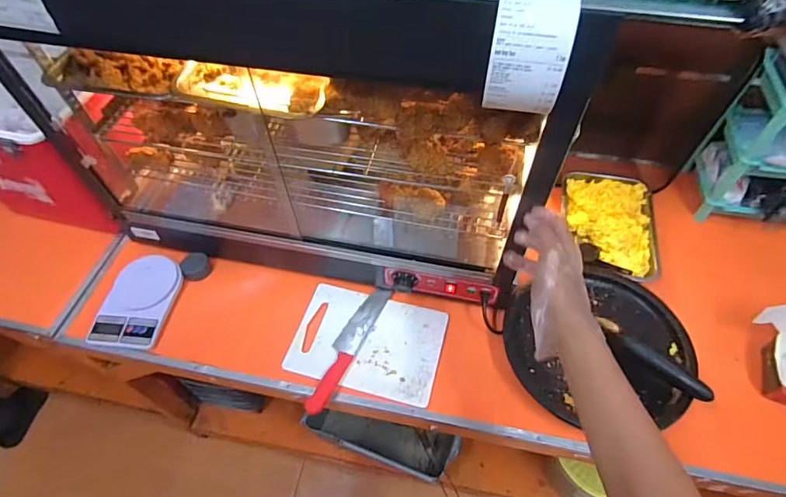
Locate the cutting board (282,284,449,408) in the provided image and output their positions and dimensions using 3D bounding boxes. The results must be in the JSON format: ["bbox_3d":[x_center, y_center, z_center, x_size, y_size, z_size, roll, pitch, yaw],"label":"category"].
[{"bbox_3d":[-0.051,0.192,0.923,0.300,0.008,0.208,12,55,10],"label":"cutting board"}]

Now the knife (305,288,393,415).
[{"bbox_3d":[-0.093,0.198,0.915,0.055,0.017,0.298,22,58,17],"label":"knife"}]

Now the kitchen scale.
[{"bbox_3d":[-0.554,0.112,0.962,0.154,0.035,0.206,4,54,4],"label":"kitchen scale"}]

